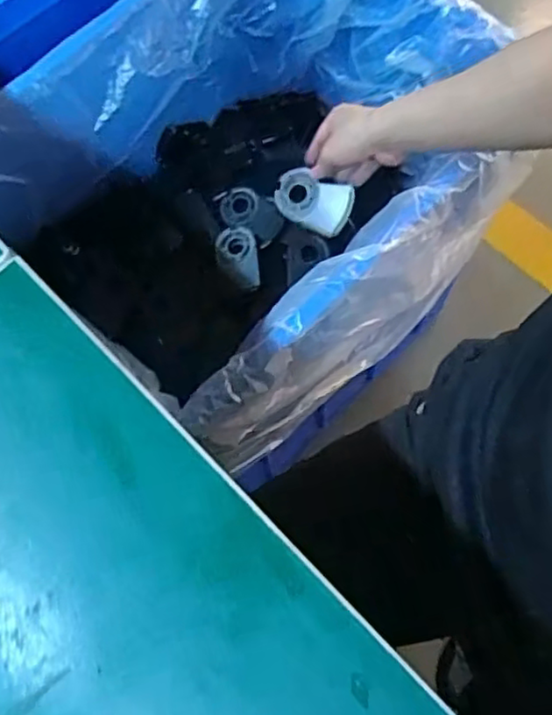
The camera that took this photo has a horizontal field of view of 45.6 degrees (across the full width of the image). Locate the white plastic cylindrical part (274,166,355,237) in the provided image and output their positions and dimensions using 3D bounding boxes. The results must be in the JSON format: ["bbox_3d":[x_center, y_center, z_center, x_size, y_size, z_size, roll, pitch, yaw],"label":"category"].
[{"bbox_3d":[0.045,-0.177,0.752,0.091,0.034,0.056,33,103,16],"label":"white plastic cylindrical part"}]

